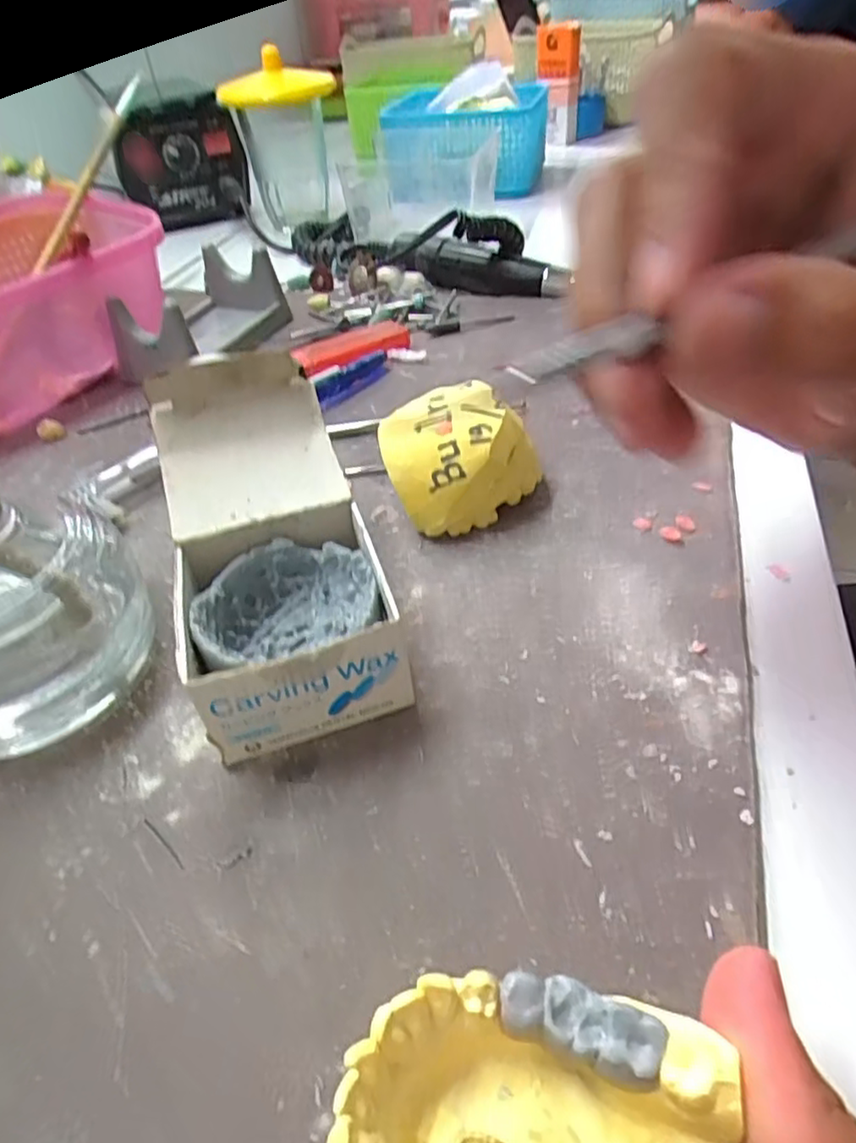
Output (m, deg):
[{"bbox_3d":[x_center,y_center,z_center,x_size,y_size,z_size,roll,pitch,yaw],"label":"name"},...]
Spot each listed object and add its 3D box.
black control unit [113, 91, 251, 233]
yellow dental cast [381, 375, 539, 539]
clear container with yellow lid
[{"bbox_3d":[-0.203,-0.336,0.549,0.099,0.087,0.036,-6,43,-1],"label":"black control unit"},{"bbox_3d":[0.013,-0.041,0.243,0.059,0.035,0.054,-3,43,3],"label":"yellow dental cast"},{"bbox_3d":[-0.120,-0.352,0.542,0.075,0.107,0.090,-17,44,-12],"label":"clear container with yellow lid"}]

